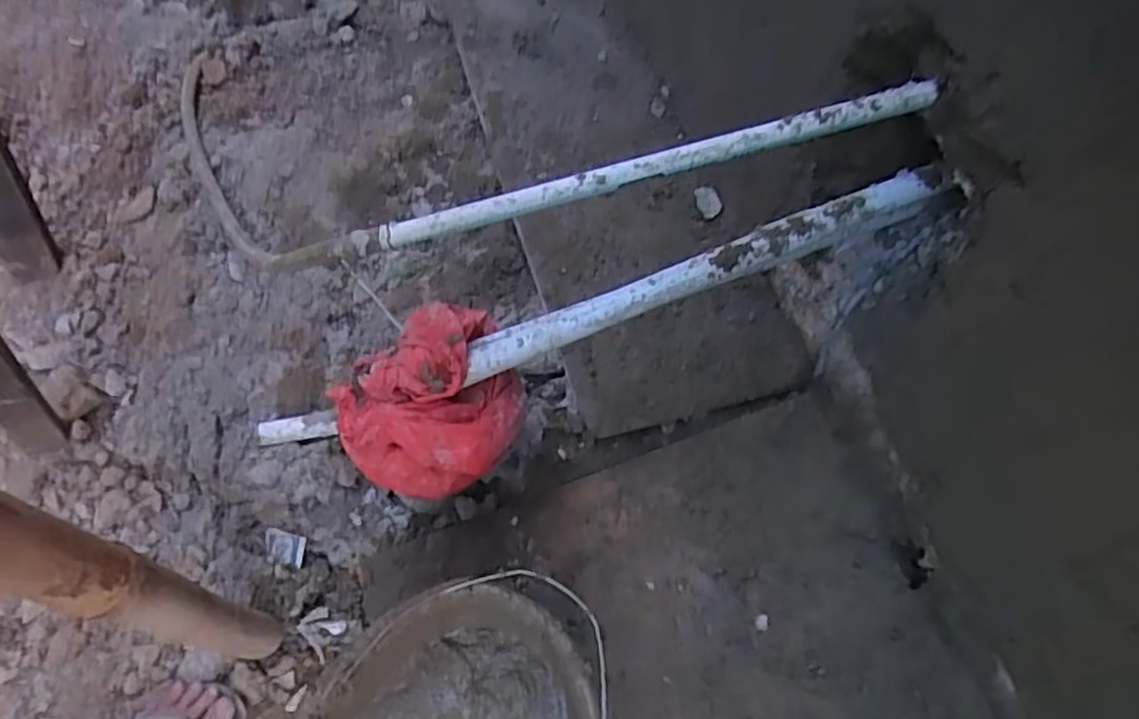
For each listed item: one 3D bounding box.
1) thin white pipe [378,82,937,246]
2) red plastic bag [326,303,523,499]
[{"bbox_3d":[0.068,-0.169,0.641,0.492,0.023,0.019,-13,67,5],"label":"thin white pipe"},{"bbox_3d":[-0.134,0.043,0.749,0.158,0.135,0.203,38,70,13],"label":"red plastic bag"}]

